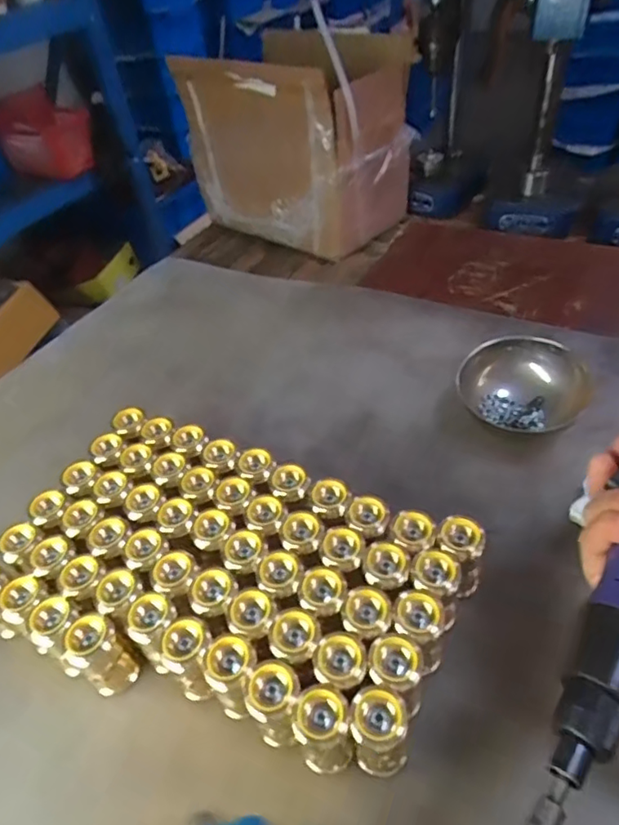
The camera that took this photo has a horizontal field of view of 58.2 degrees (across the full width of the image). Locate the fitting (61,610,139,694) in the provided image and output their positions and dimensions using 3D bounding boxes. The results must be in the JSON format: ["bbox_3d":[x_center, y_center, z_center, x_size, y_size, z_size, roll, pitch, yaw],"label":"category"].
[{"bbox_3d":[-0.141,0.166,0.375,0.028,0.064,0.034,29,55,30],"label":"fitting"}]

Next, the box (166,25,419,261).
[{"bbox_3d":[-0.015,-0.414,0.827,0.299,0.221,0.195,25,53,28],"label":"box"}]

